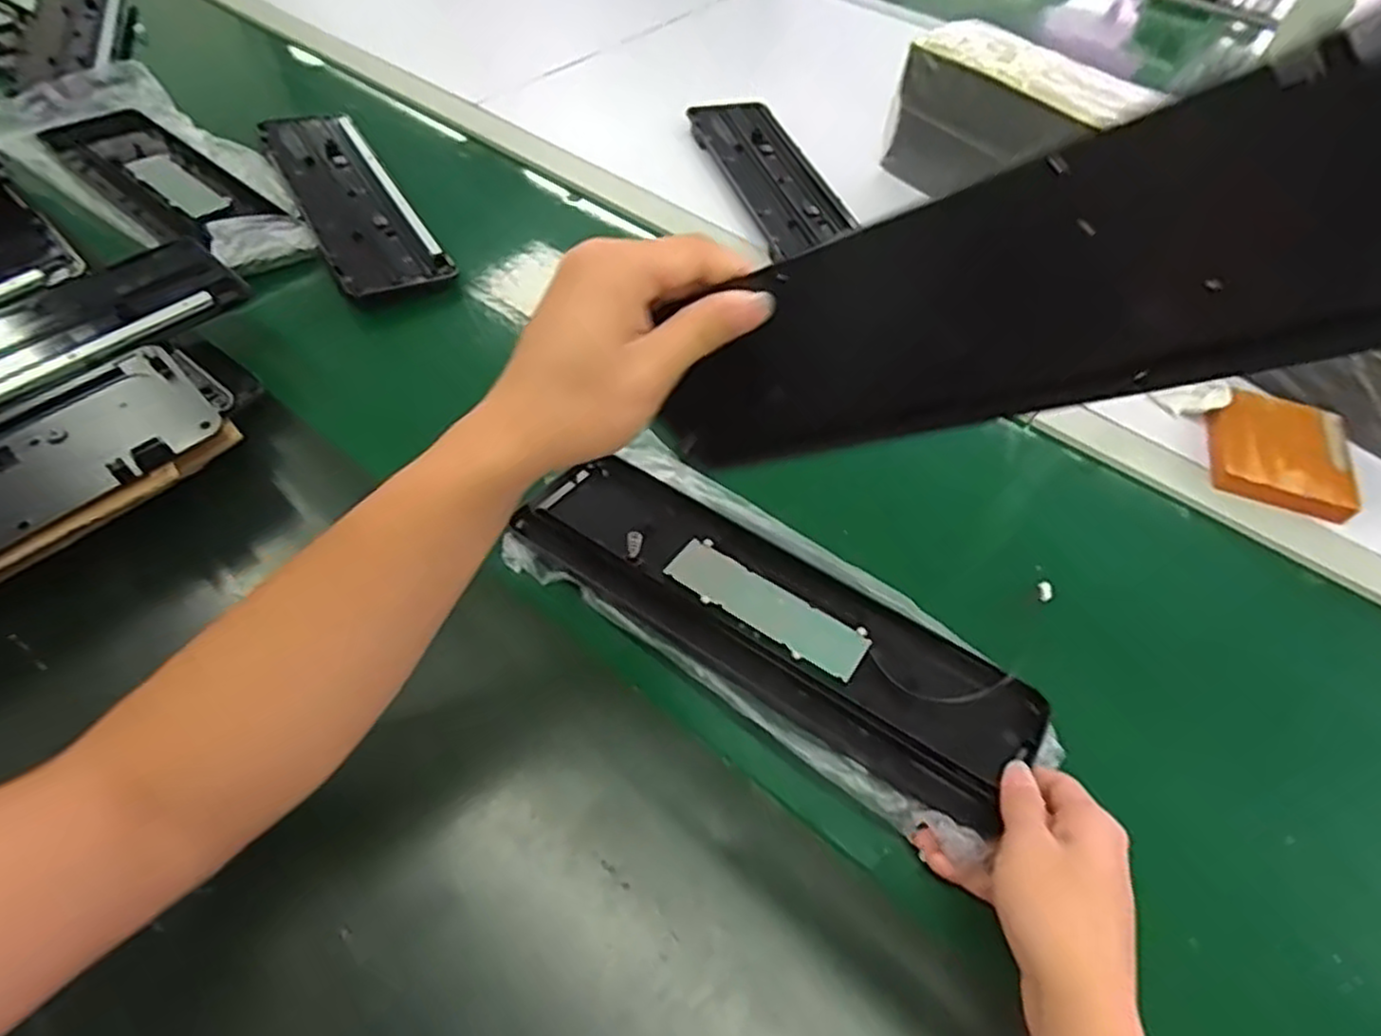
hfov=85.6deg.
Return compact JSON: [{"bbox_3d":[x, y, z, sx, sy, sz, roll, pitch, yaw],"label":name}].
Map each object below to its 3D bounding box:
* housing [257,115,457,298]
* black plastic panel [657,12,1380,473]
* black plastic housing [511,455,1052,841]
[{"bbox_3d":[-0.359,-0.340,0.779,0.099,0.022,0.364,-25,59,-20],"label":"housing"},{"bbox_3d":[0.108,-0.075,0.293,0.105,0.346,0.014,51,53,-23],"label":"black plastic panel"},{"bbox_3d":[0.047,0.062,0.495,0.355,0.016,0.104,29,56,19],"label":"black plastic housing"}]

